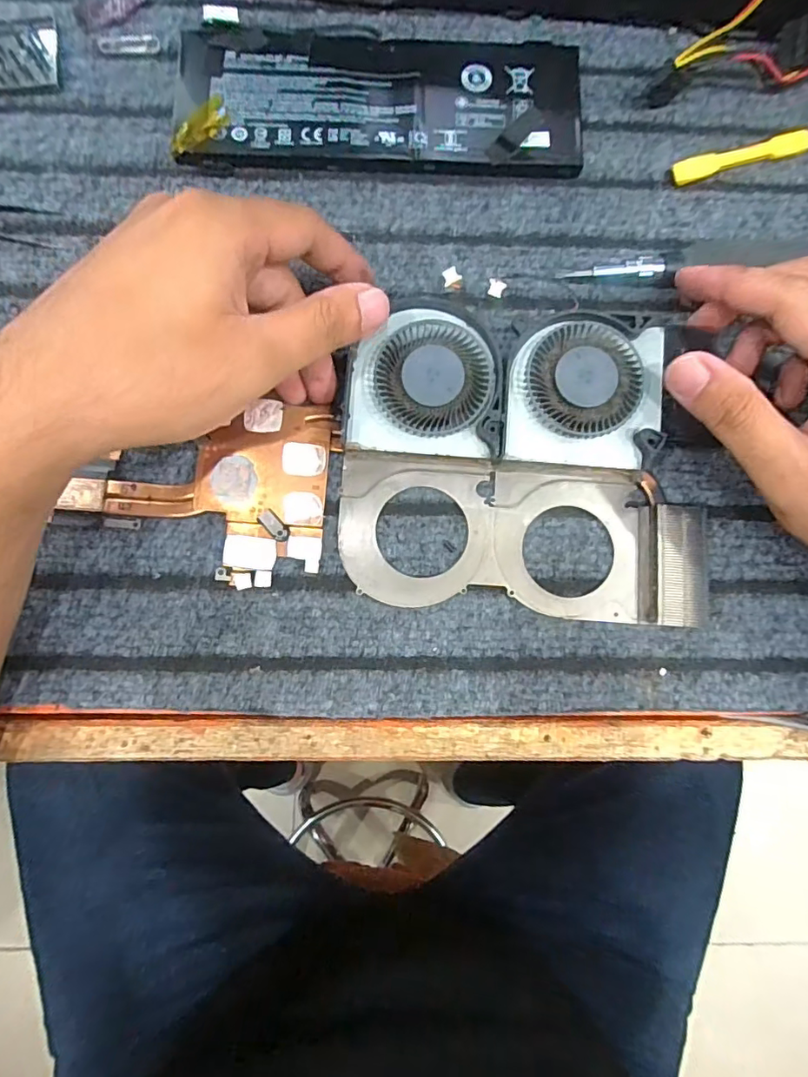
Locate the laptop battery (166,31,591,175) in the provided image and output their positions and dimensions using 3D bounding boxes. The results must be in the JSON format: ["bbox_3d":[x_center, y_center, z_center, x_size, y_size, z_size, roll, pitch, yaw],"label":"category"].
[{"bbox_3d":[-0.011,-0.230,0.272,0.206,0.012,0.076,1,82,-2],"label":"laptop battery"}]

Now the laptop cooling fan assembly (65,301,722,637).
[{"bbox_3d":[0.000,-0.038,0.239,0.276,0.022,0.132,5,81,-1],"label":"laptop cooling fan assembly"}]

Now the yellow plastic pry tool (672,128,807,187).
[{"bbox_3d":[0.181,-0.203,0.279,0.082,0.006,0.012,-19,82,-4],"label":"yellow plastic pry tool"}]

